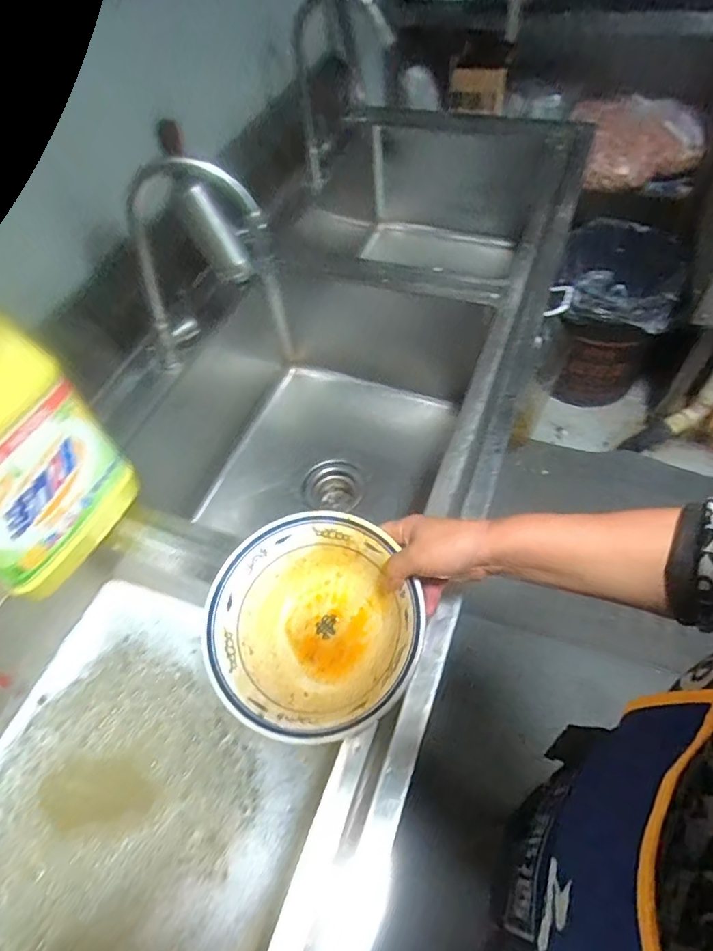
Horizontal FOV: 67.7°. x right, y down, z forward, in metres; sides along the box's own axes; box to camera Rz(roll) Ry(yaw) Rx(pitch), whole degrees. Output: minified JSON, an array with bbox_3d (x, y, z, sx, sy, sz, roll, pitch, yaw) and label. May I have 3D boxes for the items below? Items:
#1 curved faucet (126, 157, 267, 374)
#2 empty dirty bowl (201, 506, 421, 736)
[{"bbox_3d":[-0.195,-0.265,0.677,0.184,0.265,0.050,0,53,5],"label":"curved faucet"},{"bbox_3d":[-0.039,0.141,0.503,0.197,0.073,0.197,-5,61,9],"label":"empty dirty bowl"}]

